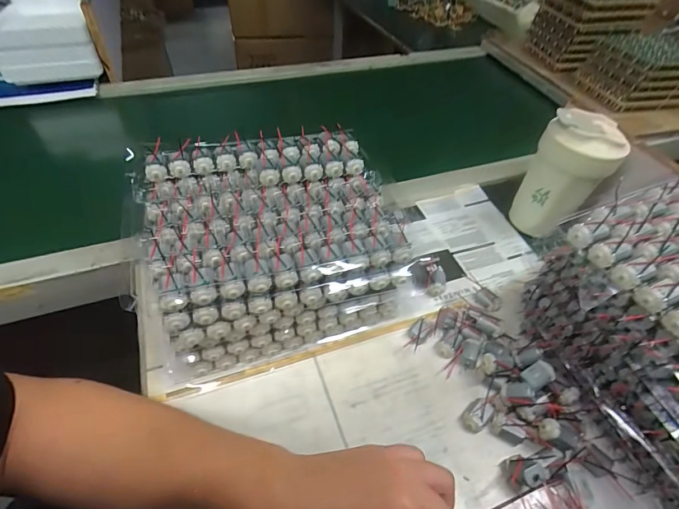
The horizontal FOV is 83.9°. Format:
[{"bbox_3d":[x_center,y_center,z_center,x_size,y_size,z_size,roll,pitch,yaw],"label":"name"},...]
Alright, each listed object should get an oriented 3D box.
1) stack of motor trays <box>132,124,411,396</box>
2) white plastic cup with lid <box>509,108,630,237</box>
[{"bbox_3d":[-0.055,-0.013,0.397,0.254,0.130,0.190,-12,51,-15],"label":"stack of motor trays"},{"bbox_3d":[0.286,-0.097,0.490,0.084,0.155,0.083,28,52,19],"label":"white plastic cup with lid"}]

